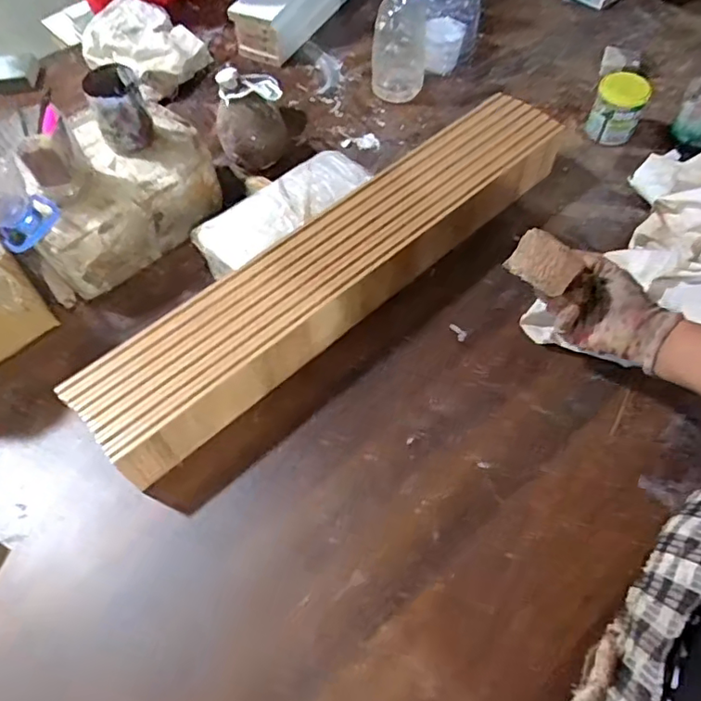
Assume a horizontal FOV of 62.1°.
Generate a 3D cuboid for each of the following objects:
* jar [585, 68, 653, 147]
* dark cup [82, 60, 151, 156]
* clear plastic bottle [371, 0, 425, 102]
[{"bbox_3d":[0.368,-0.336,0.803,0.064,0.081,0.060,-1,58,2],"label":"jar"},{"bbox_3d":[-0.277,-0.290,0.702,0.061,0.073,0.064,-19,59,-12],"label":"dark cup"},{"bbox_3d":[0.074,-0.472,0.860,0.082,0.174,0.073,1,58,3],"label":"clear plastic bottle"}]

